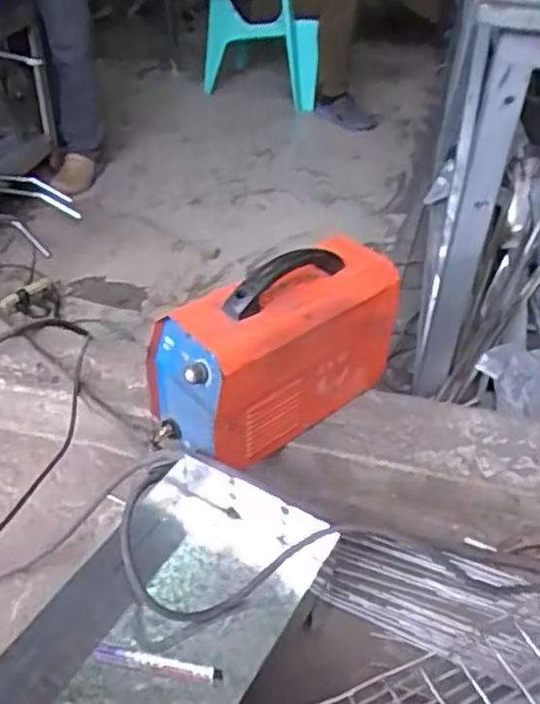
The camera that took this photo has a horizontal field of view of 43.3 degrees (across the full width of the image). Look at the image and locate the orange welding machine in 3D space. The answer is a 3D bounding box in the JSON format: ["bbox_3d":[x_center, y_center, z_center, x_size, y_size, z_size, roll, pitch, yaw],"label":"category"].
[{"bbox_3d":[0.003,-0.010,0.925,0.311,0.243,0.153,-27,48,-32],"label":"orange welding machine"}]

